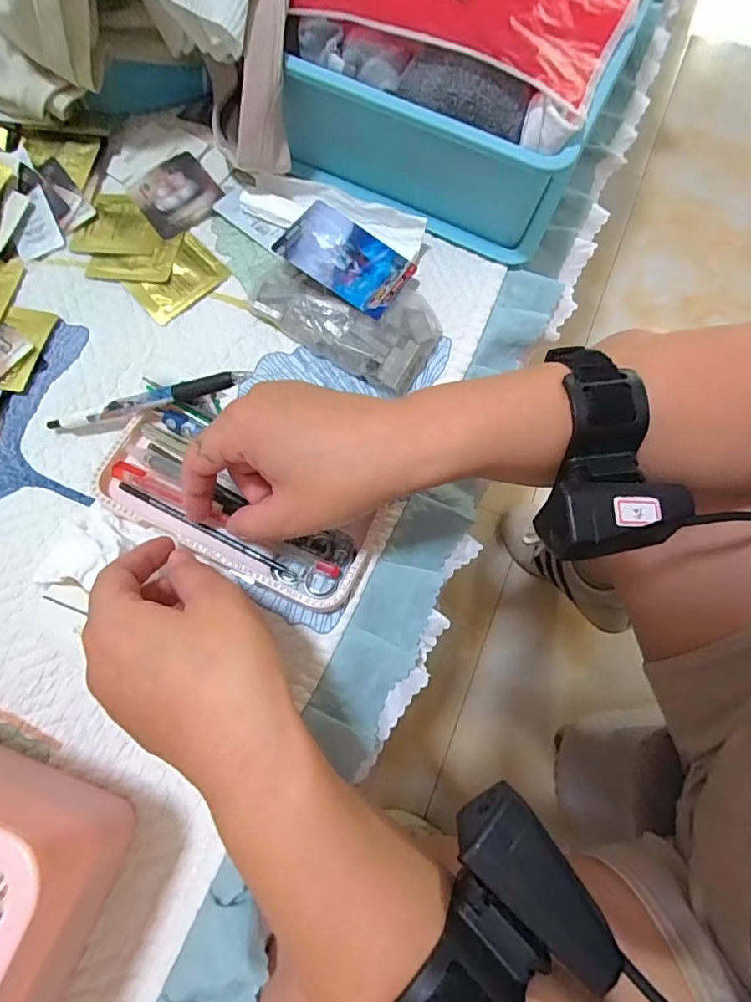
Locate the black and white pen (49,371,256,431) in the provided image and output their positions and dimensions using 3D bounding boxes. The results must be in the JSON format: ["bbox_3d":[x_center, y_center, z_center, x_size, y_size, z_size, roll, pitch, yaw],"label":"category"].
[{"bbox_3d":[-0.143,-0.061,0.320,0.134,0.011,0.011,-13,73,7],"label":"black and white pen"}]

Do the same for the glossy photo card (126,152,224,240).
[{"bbox_3d":[-0.154,-0.239,0.396,0.057,0.004,0.068,-35,76,-12],"label":"glossy photo card"}]

